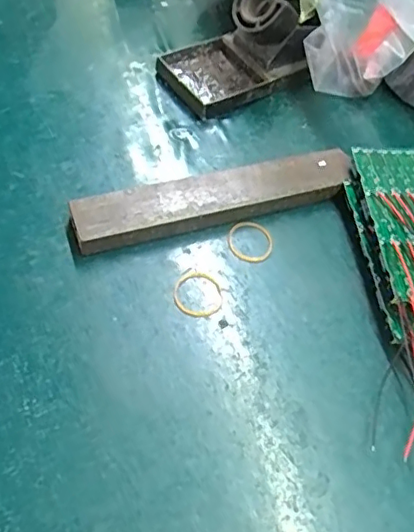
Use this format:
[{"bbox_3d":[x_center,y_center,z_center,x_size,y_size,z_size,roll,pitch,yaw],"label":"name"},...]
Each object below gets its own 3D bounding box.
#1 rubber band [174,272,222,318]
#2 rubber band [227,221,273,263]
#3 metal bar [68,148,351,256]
[{"bbox_3d":[-0.006,0.017,0.350,0.030,0.004,0.033,2,55,-3],"label":"rubber band"},{"bbox_3d":[0.029,-0.016,0.375,0.029,0.004,0.032,-8,56,-10],"label":"rubber band"},{"bbox_3d":[0.007,-0.046,0.384,0.194,0.017,0.036,-14,57,-14],"label":"metal bar"}]

